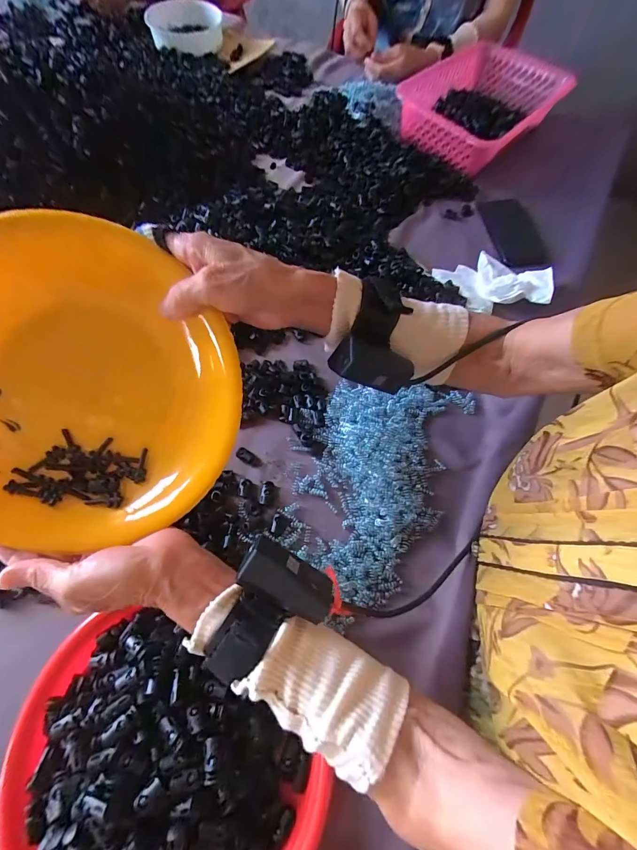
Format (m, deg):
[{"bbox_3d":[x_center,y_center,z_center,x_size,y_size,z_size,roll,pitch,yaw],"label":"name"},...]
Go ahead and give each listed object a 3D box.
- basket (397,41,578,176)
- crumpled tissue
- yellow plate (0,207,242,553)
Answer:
[{"bbox_3d":[0.310,-0.605,0.673,0.218,0.084,0.323,42,70,15],"label":"basket"},{"bbox_3d":[0.259,-0.217,0.522,0.155,0.031,0.117,33,69,13],"label":"crumpled tissue"},{"bbox_3d":[-0.185,-0.028,0.273,0.236,0.038,0.235,-2,101,-8],"label":"yellow plate"}]

